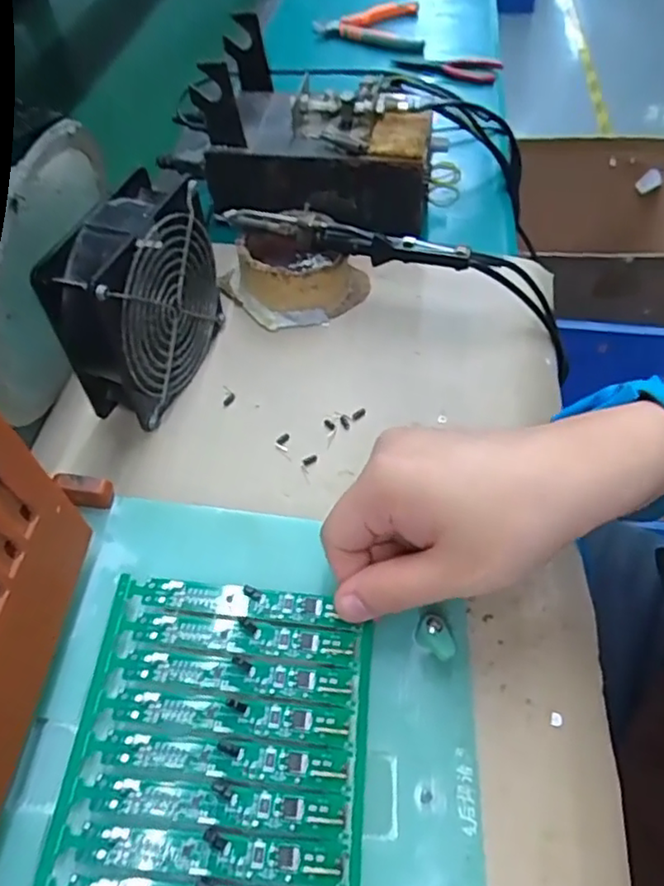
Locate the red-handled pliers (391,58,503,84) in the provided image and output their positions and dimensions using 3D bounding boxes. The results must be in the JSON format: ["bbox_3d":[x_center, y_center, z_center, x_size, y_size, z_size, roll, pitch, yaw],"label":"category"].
[{"bbox_3d":[0.134,-0.450,0.758,0.127,0.011,0.041,21,55,19],"label":"red-handled pliers"}]

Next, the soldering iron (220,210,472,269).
[{"bbox_3d":[0.007,-0.150,0.460,0.185,0.023,0.021,15,54,15],"label":"soldering iron"}]

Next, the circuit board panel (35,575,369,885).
[{"bbox_3d":[-0.047,0.138,0.259,0.118,0.005,0.160,7,55,-3],"label":"circuit board panel"}]

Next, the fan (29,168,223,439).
[{"bbox_3d":[-0.120,-0.089,0.409,0.048,0.120,0.122,16,54,15],"label":"fan"}]

